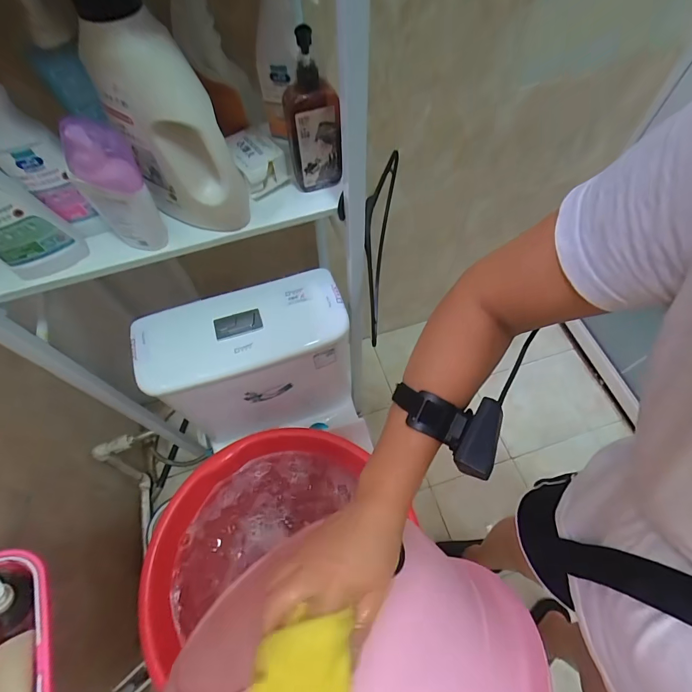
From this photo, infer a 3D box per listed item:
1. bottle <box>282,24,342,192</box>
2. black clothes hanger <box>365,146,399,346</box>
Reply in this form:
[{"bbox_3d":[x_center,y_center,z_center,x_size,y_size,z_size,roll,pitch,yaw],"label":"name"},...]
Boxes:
[{"bbox_3d":[-0.044,-0.294,0.507,0.072,0.199,0.038,-1,61,0],"label":"bottle"},{"bbox_3d":[0.059,-0.191,0.735,0.044,0.210,0.371,8,75,5],"label":"black clothes hanger"}]

